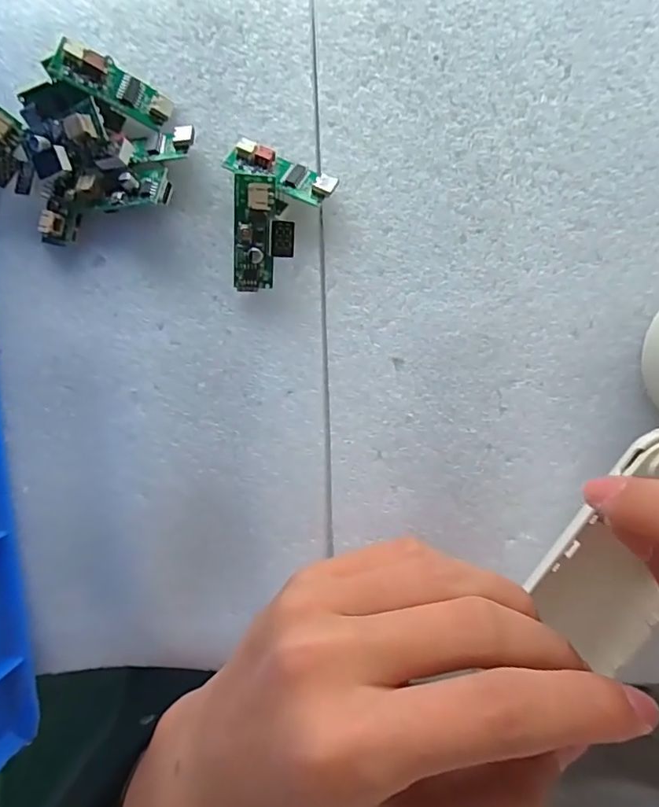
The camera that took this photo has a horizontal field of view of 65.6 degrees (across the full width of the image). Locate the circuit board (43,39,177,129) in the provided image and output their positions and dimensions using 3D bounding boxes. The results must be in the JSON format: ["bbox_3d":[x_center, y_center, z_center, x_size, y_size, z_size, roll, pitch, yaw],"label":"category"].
[{"bbox_3d":[-0.076,-0.112,0.180,0.040,0.005,0.013,19,95,-24],"label":"circuit board"}]

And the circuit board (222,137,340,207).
[{"bbox_3d":[-0.017,-0.081,0.182,0.038,0.010,0.013,26,93,3],"label":"circuit board"}]

